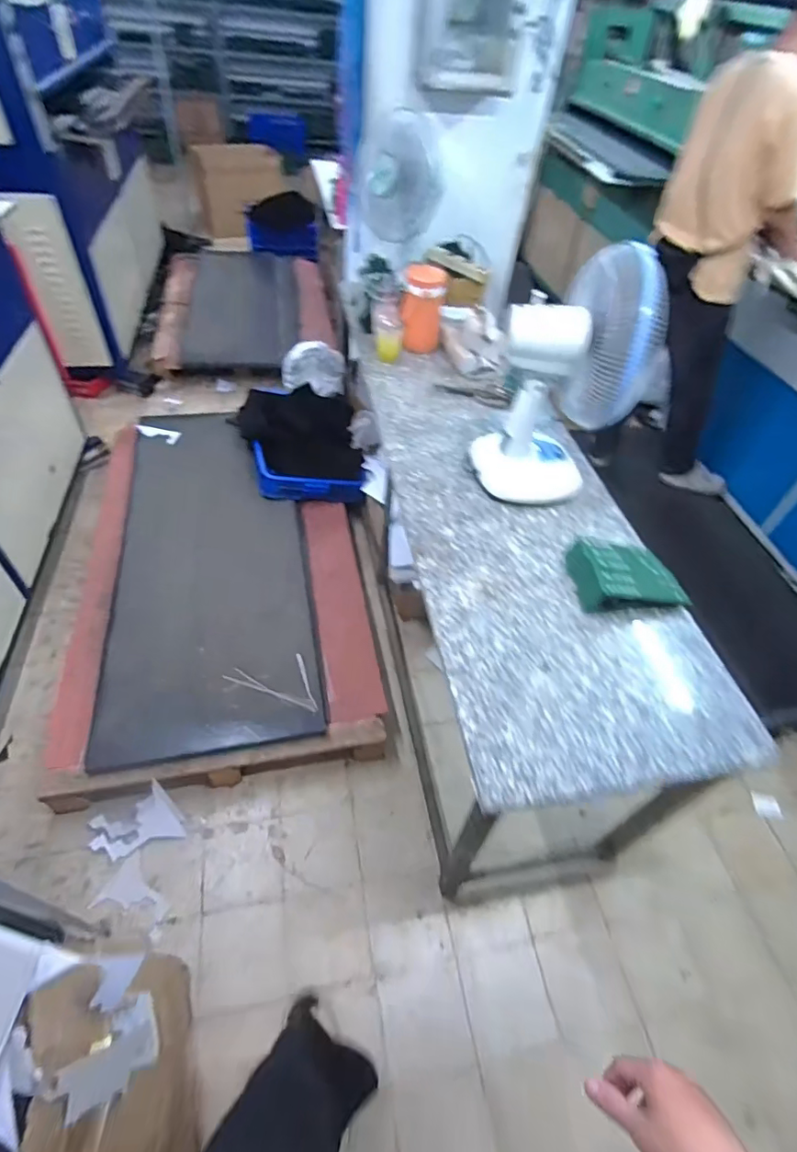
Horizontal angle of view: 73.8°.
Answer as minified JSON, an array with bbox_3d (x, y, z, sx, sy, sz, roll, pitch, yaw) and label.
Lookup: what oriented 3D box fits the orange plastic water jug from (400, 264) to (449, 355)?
[{"bbox_3d":[0.078,-0.849,1.697,0.131,0.236,0.117,5,49,0],"label":"orange plastic water jug"}]

